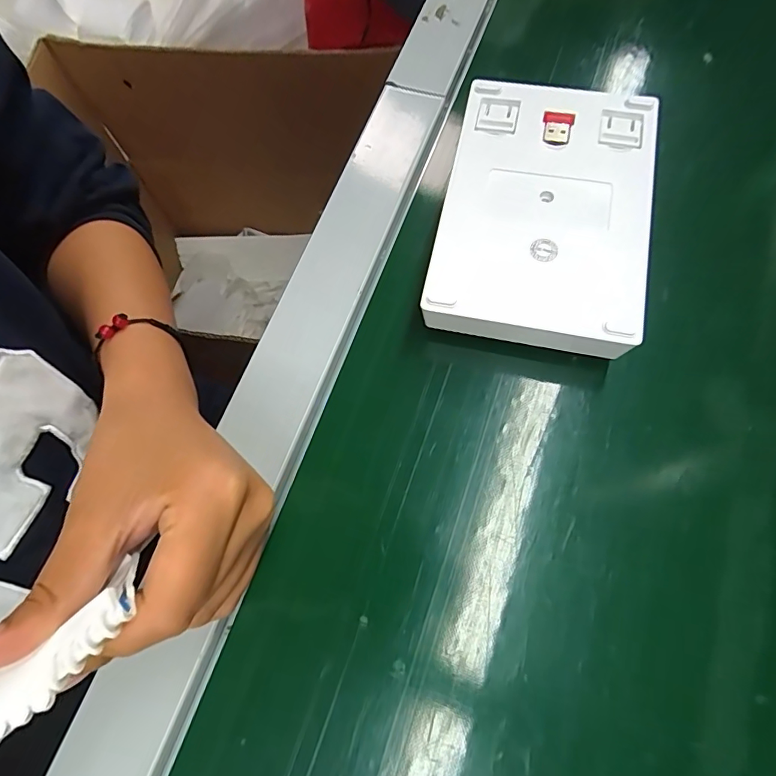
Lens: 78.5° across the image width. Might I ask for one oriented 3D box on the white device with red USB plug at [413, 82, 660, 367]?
[{"bbox_3d":[0.076,-0.088,0.234,0.094,0.029,0.137,12,69,6],"label":"white device with red USB plug"}]

